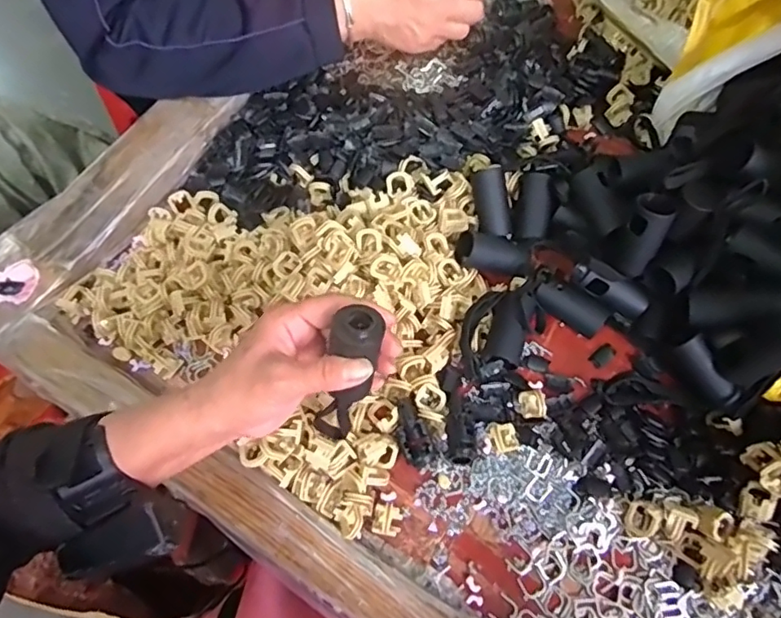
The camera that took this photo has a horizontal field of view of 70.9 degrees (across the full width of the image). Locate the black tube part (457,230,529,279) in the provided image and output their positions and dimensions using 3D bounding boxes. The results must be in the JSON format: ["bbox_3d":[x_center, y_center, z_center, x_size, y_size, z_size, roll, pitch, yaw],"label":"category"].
[{"bbox_3d":[0.091,-0.047,0.477,0.067,0.027,0.027,15,71,-16],"label":"black tube part"}]

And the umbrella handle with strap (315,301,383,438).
[{"bbox_3d":[-0.028,0.048,0.357,0.028,0.129,0.030,29,48,11],"label":"umbrella handle with strap"}]

